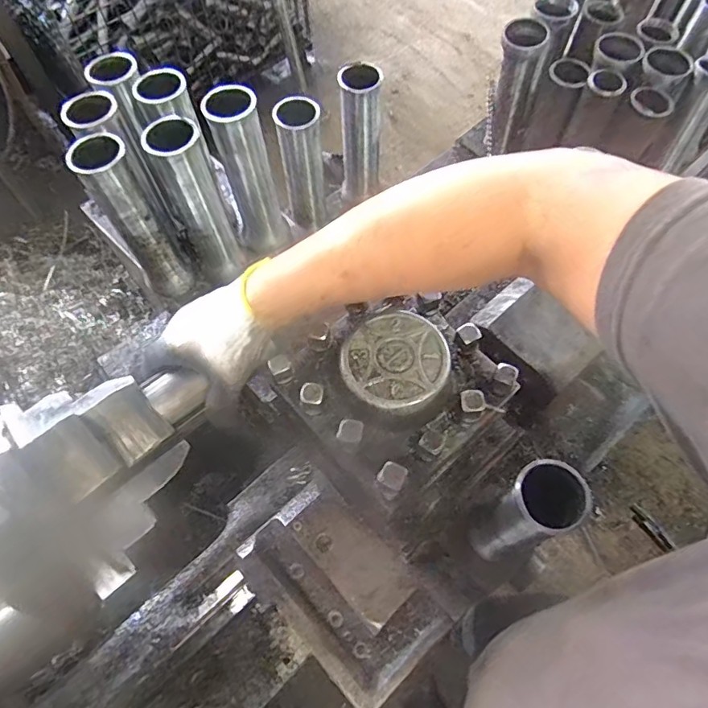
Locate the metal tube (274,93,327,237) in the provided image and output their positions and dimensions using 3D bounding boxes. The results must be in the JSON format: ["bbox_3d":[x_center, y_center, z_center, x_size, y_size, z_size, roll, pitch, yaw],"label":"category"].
[{"bbox_3d":[-0.060,-0.224,0.617,0.050,0.171,0.051,-1,64,1],"label":"metal tube"}]

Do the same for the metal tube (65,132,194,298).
[{"bbox_3d":[-0.225,-0.135,0.528,0.051,0.187,0.057,-28,66,-12],"label":"metal tube"}]

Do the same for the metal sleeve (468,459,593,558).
[{"bbox_3d":[0.141,0.135,0.424,0.057,0.172,0.046,-27,66,-12],"label":"metal sleeve"}]

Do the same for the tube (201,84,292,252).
[{"bbox_3d":[-0.113,-0.191,0.551,0.054,0.195,0.041,-24,66,-10],"label":"tube"}]

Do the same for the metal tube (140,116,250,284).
[{"bbox_3d":[-0.160,-0.153,0.532,0.053,0.188,0.044,-28,66,-12],"label":"metal tube"}]

